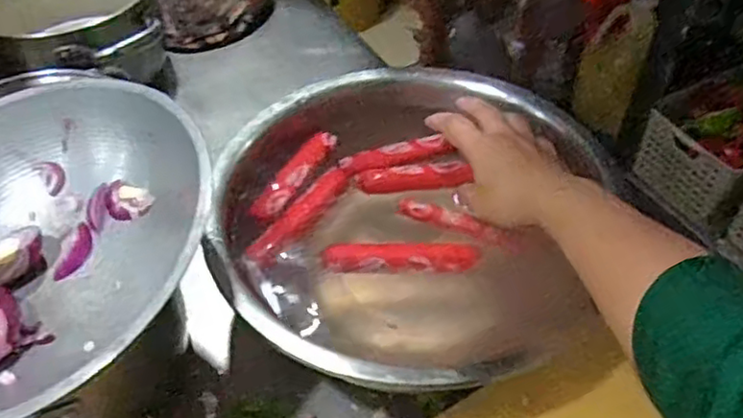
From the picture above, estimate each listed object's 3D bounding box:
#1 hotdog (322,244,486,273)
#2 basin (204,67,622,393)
[{"bbox_3d":[0.025,0.039,0.515,0.119,0.021,0.021,-5,48,-5],"label":"hotdog"},{"bbox_3d":[0.022,0.016,0.542,0.292,0.088,0.306,0,48,0],"label":"basin"}]

